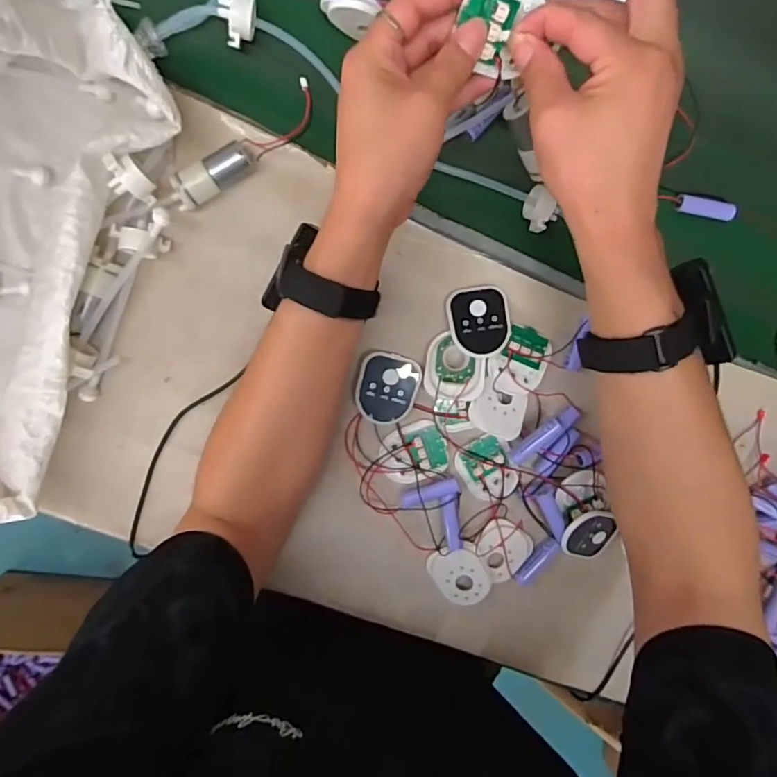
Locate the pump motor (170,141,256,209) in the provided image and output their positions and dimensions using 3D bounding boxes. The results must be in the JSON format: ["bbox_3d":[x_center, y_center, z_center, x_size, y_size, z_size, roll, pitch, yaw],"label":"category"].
[{"bbox_3d":[-0.129,-0.157,0.384,0.063,0.025,0.022,-33,101,0],"label":"pump motor"}]

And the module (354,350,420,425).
[{"bbox_3d":[-0.001,0.000,0.427,0.050,0.007,0.056,12,98,-8],"label":"module"}]

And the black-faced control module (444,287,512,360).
[{"bbox_3d":[0.074,-0.054,0.419,0.049,0.011,0.057,-6,100,-5],"label":"black-faced control module"}]

